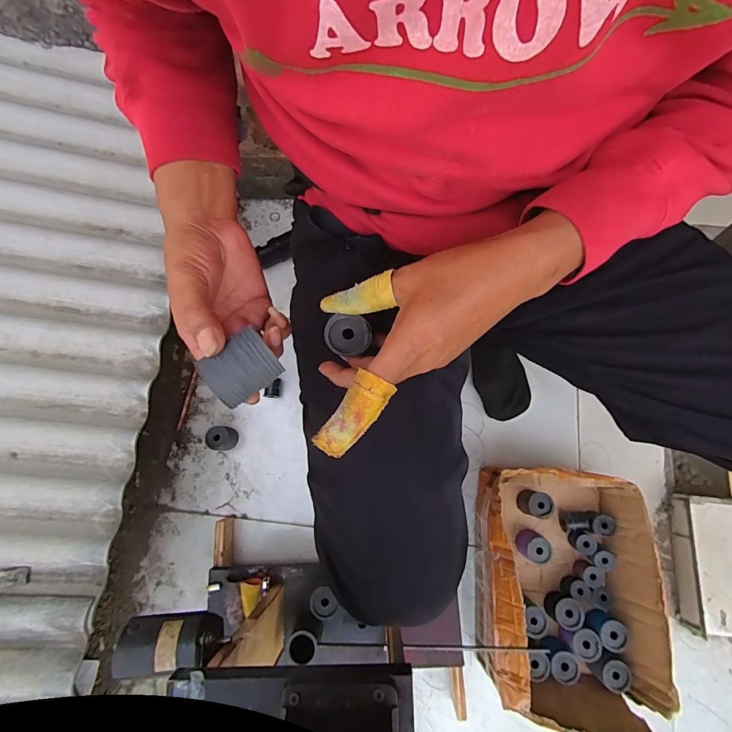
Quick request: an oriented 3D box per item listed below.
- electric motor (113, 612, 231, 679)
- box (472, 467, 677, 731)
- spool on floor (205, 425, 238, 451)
[{"bbox_3d":[-0.208,0.293,0.401,0.108,0.056,0.045,-7,76,0],"label":"electric motor"},{"bbox_3d":[0.319,0.353,0.594,0.264,0.132,0.353,6,76,3],"label":"box"},{"bbox_3d":[-0.271,0.137,0.703,0.043,0.049,0.043,0,76,2],"label":"spool on floor"}]

